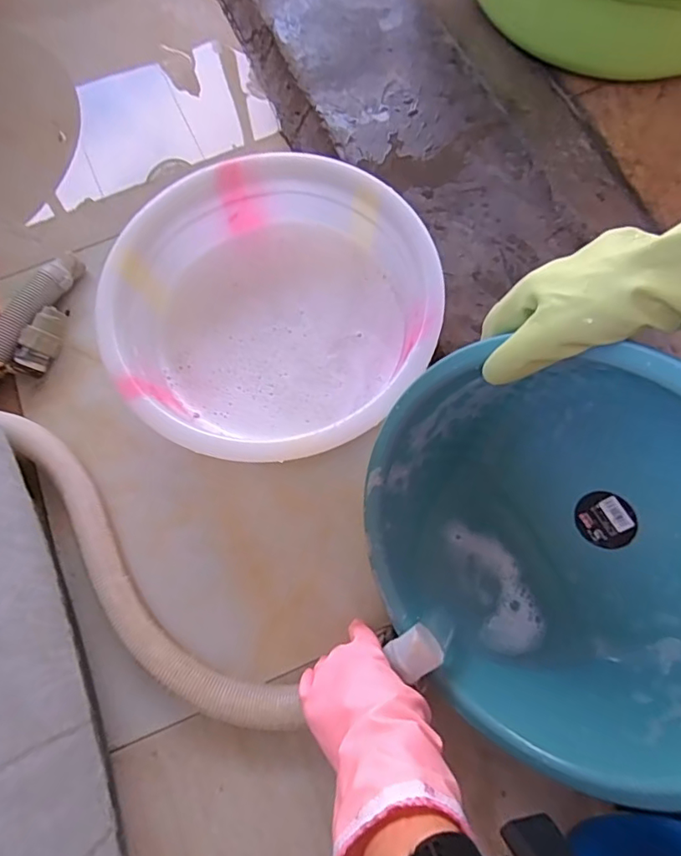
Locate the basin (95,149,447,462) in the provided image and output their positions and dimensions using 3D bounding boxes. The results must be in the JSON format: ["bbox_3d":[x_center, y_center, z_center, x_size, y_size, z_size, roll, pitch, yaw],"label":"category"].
[{"bbox_3d":[-0.066,-0.121,0.574,0.322,0.112,0.331,-1,73,2],"label":"basin"}]

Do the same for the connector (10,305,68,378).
[{"bbox_3d":[-0.372,-0.106,0.662,0.041,0.044,0.088,18,74,7],"label":"connector"}]

